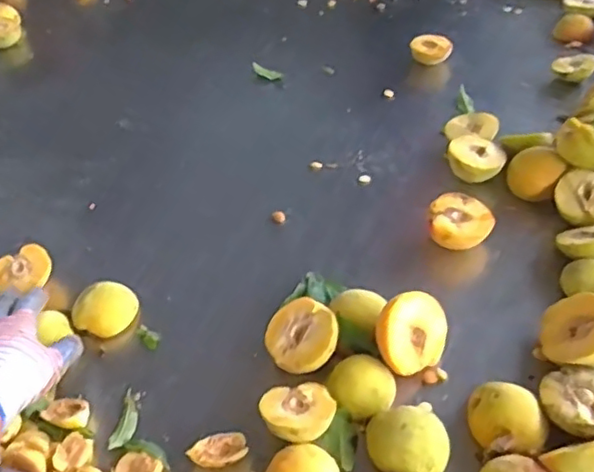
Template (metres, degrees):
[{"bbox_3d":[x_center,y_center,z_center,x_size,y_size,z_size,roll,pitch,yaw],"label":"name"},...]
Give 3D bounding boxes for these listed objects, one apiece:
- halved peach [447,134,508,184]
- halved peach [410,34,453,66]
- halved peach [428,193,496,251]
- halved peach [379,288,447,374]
[{"bbox_3d":[0.214,-0.089,0.726,0.062,0.046,0.067,19,49,24],"label":"halved peach"},{"bbox_3d":[0.206,-0.284,0.936,0.061,0.034,0.059,5,45,11],"label":"halved peach"},{"bbox_3d":[0.175,-0.011,0.652,0.065,0.037,0.062,-2,45,2],"label":"halved peach"},{"bbox_3d":[0.099,0.084,0.535,0.072,0.068,0.027,-1,-2,-35],"label":"halved peach"}]

